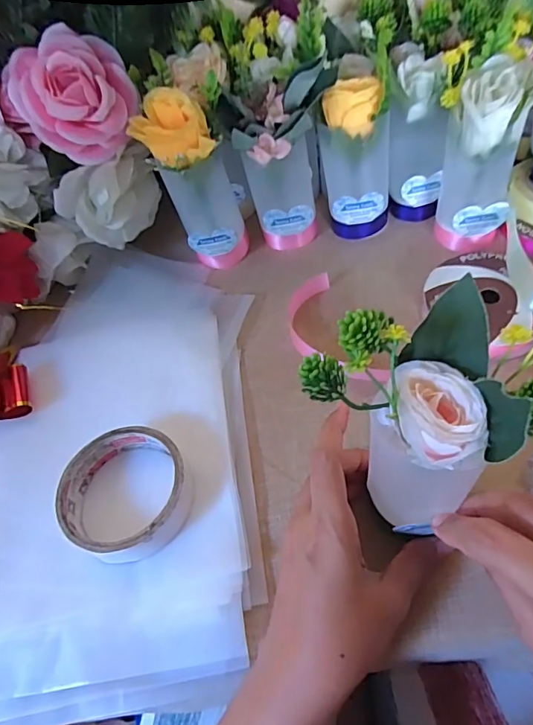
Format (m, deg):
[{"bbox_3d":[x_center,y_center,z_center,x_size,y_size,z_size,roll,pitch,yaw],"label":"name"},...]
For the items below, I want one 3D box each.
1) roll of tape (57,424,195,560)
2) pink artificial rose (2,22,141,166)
[{"bbox_3d":[-0.094,0.087,0.325,0.086,0.028,0.086,-4,54,6],"label":"roll of tape"},{"bbox_3d":[-0.154,-0.212,0.387,0.086,0.074,0.069,-34,57,-15],"label":"pink artificial rose"}]

